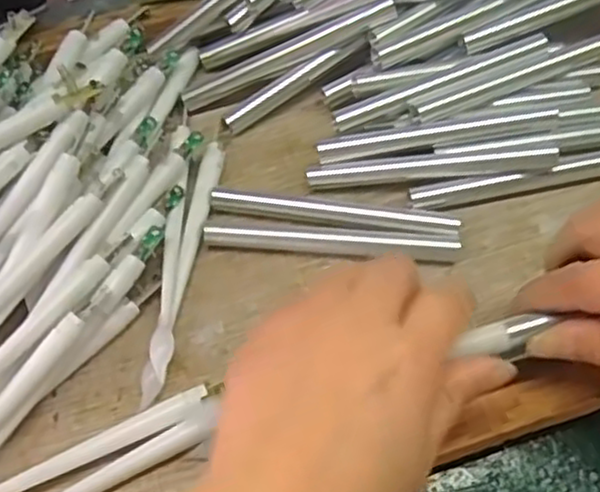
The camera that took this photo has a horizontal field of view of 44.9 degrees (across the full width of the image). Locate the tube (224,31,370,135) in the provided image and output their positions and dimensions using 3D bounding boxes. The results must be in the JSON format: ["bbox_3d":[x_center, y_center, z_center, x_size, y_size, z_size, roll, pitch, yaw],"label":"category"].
[{"bbox_3d":[-0.002,-0.090,0.400,0.098,0.012,0.012,-33,70,3],"label":"tube"}]

